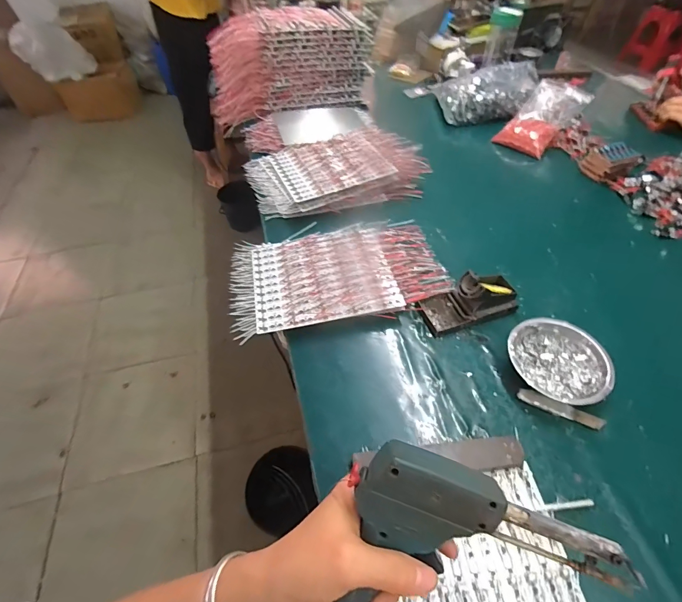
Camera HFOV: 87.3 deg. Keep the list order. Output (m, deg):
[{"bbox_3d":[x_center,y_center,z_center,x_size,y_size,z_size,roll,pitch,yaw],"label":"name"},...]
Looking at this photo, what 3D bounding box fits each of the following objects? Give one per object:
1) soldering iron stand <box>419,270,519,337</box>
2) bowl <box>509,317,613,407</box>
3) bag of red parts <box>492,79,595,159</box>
[{"bbox_3d":[0.205,-0.007,0.565,0.151,0.063,0.069,-16,51,-10],"label":"soldering iron stand"},{"bbox_3d":[0.302,0.088,0.505,0.127,0.039,0.123,-2,50,2],"label":"bowl"},{"bbox_3d":[0.500,-0.455,0.906,0.179,0.118,0.135,-30,55,-20],"label":"bag of red parts"}]

